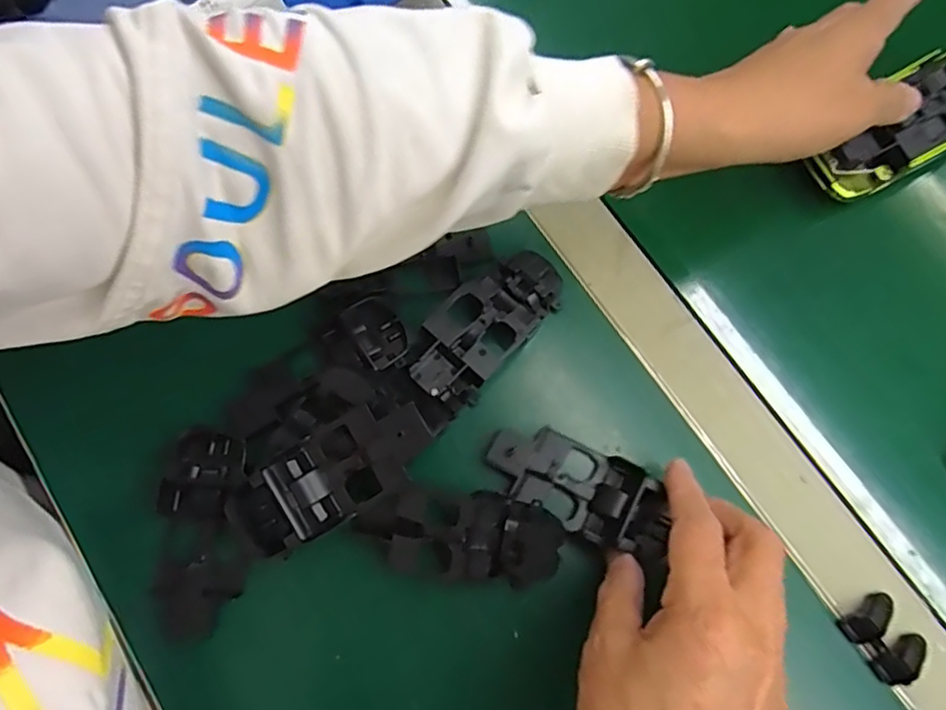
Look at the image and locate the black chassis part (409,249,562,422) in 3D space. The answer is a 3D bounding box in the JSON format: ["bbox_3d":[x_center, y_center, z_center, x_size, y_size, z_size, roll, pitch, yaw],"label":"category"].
[{"bbox_3d":[0.008,-0.017,0.326,0.043,0.026,0.099,41,80,8],"label":"black chassis part"}]

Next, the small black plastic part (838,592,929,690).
[{"bbox_3d":[0.205,0.140,0.302,0.029,0.012,0.037,-35,80,-8],"label":"small black plastic part"}]

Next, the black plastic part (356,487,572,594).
[{"bbox_3d":[-0.006,0.089,0.298,0.098,0.014,0.042,7,77,1],"label":"black plastic part"}]

